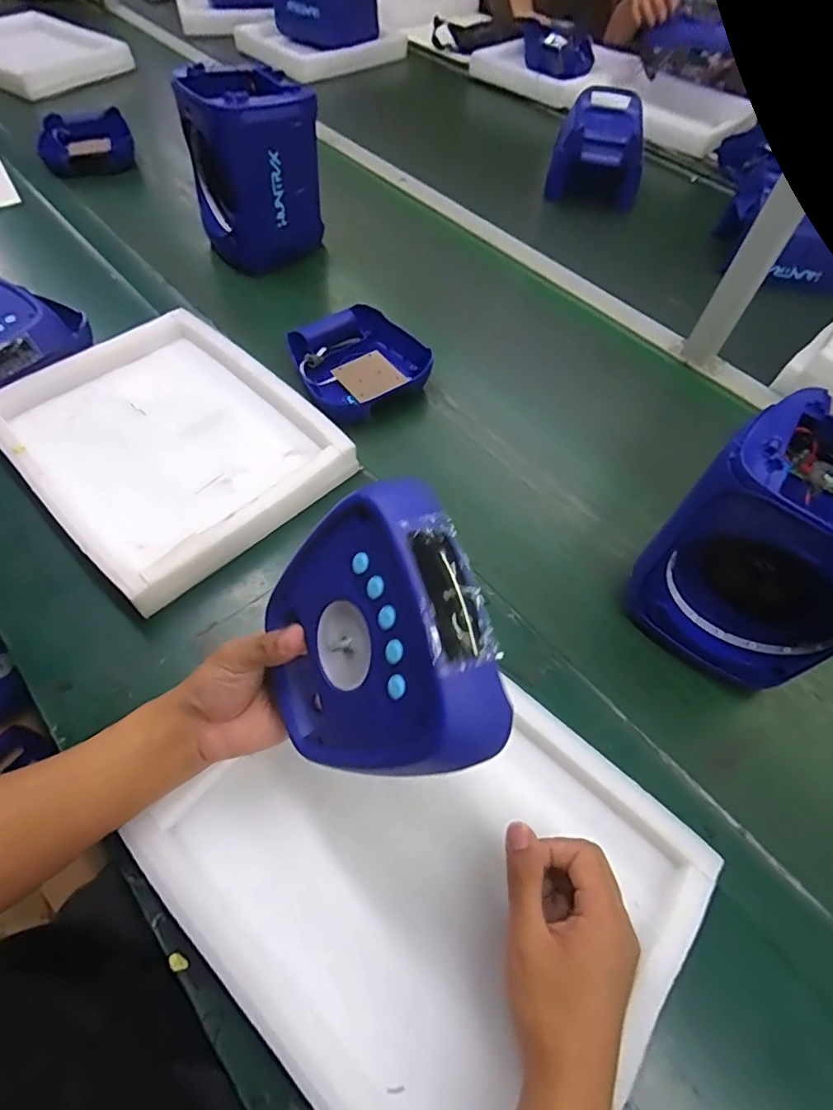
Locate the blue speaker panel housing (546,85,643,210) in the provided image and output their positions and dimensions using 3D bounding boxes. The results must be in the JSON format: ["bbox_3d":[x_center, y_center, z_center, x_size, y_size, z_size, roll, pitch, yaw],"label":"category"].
[{"bbox_3d":[0.372,-0.832,1.090,0.174,0.111,0.225,14,59,4],"label":"blue speaker panel housing"}]

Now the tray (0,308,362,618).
[{"bbox_3d":[-0.280,-0.137,0.610,0.366,0.038,0.283,41,64,19],"label":"tray"}]

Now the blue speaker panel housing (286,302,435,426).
[{"bbox_3d":[-0.071,-0.258,0.727,0.173,0.041,0.186,-20,62,-16],"label":"blue speaker panel housing"}]

